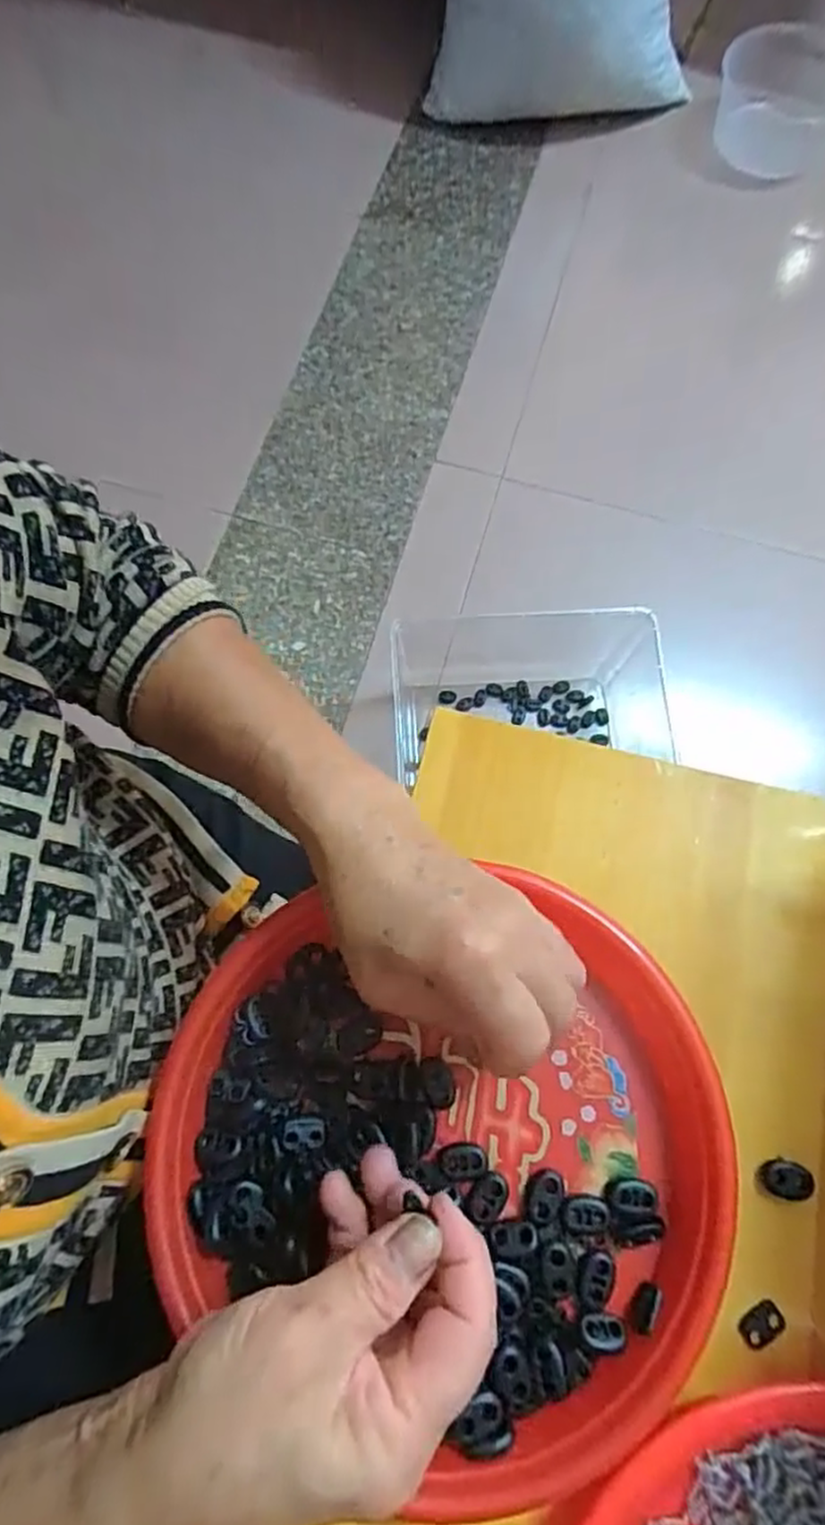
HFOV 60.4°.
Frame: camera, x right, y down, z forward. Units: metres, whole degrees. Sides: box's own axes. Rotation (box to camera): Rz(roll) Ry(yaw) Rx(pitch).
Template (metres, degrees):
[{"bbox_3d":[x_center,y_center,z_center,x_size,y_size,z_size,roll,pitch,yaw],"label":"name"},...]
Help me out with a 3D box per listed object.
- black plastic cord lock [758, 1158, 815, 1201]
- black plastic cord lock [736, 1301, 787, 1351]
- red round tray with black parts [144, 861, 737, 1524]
[{"bbox_3d":[0.164,0.183,0.310,0.020,0.006,0.016,20,74,5],"label":"black plastic cord lock"},{"bbox_3d":[0.146,0.235,0.296,0.019,0.005,0.011,-31,76,-10],"label":"black plastic cord lock"},{"bbox_3d":[0.013,0.169,0.303,0.233,0.027,0.220,0,73,-1],"label":"red round tray with black parts"}]

